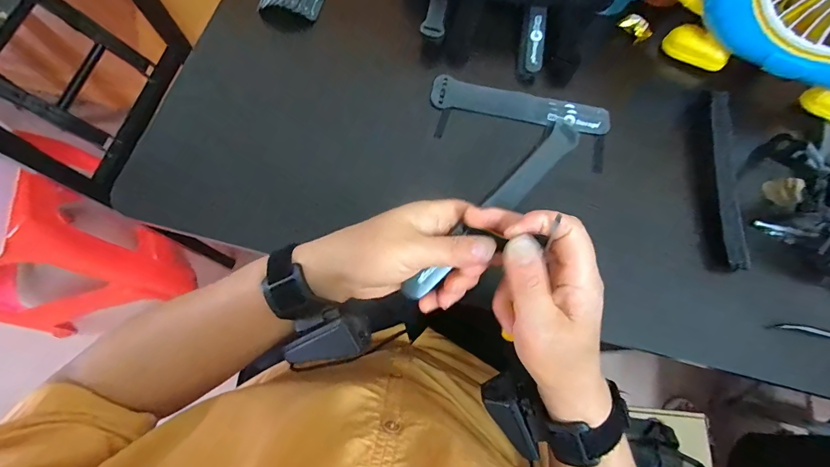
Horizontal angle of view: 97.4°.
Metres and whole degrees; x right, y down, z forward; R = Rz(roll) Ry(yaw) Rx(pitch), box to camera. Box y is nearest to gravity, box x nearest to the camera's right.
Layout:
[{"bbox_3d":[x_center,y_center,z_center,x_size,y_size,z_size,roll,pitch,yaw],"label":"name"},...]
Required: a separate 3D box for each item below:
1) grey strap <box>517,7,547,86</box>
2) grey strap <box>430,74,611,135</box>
[{"bbox_3d":[0.141,-0.228,0.437,0.027,0.019,0.089,9,90,2],"label":"grey strap"},{"bbox_3d":[0.122,-0.148,0.423,0.204,0.004,0.041,12,72,3],"label":"grey strap"}]

